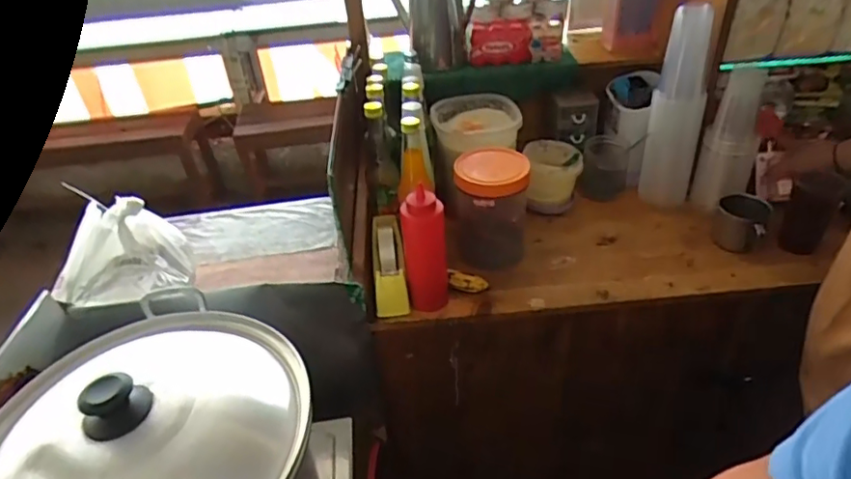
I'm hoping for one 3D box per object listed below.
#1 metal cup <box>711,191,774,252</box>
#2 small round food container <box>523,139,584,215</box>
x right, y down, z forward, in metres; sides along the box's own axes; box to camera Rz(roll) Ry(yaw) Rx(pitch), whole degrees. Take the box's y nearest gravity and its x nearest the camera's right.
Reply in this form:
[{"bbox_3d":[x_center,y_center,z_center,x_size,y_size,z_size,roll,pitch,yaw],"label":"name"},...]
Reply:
[{"bbox_3d":[0.548,-0.031,1.007,0.080,0.077,0.080,-3,39,2],"label":"metal cup"},{"bbox_3d":[0.254,-0.127,1.165,0.114,0.095,0.121,5,40,12],"label":"small round food container"}]

